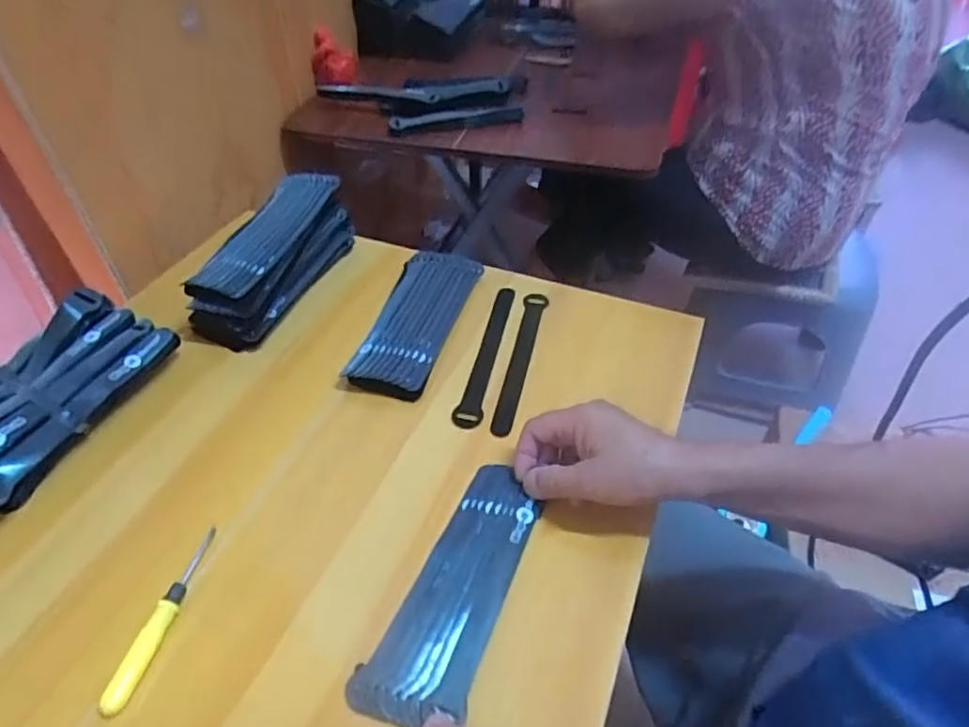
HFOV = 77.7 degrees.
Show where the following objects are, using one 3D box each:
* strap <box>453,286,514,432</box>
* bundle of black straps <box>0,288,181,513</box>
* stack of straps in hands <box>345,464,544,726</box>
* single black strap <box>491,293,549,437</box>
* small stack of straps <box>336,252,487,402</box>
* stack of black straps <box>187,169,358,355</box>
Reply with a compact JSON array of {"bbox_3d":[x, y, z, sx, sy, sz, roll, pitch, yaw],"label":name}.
[{"bbox_3d":[0.003,-0.011,0.595,0.024,0.010,0.189,8,46,9],"label":"strap"},{"bbox_3d":[-0.381,0.021,0.521,0.128,0.052,0.201,21,49,21],"label":"bundle of black straps"},{"bbox_3d":[-0.016,0.158,0.432,0.067,0.011,0.193,18,50,18],"label":"stack of straps in hands"},{"bbox_3d":[0.036,-0.005,0.589,0.024,0.010,0.190,8,46,9],"label":"single black strap"},{"bbox_3d":[-0.070,-0.047,0.613,0.081,0.019,0.198,11,46,11],"label":"small stack of straps"},{"bbox_3d":[-0.230,-0.115,0.641,0.088,0.082,0.202,16,48,16],"label":"stack of black straps"}]

